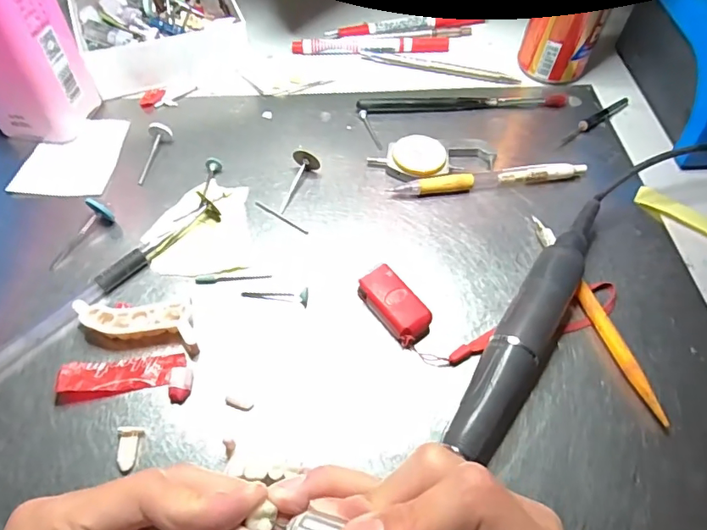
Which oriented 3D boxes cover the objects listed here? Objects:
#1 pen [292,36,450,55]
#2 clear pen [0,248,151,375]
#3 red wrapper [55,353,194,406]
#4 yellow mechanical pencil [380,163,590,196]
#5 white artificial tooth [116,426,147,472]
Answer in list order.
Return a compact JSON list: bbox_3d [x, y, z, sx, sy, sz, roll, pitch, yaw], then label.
[{"bbox_3d":[0.016,-0.192,0.428,0.136,0.008,0.017,-4,57,-6],"label":"pen"},{"bbox_3d":[-0.164,0.030,0.271,0.009,0.012,0.114,39,63,20],"label":"clear pen"},{"bbox_3d":[-0.118,0.060,0.255,0.067,0.009,0.026,-4,57,-6],"label":"red wrapper"},{"bbox_3d":[0.095,-0.060,0.344,0.138,0.011,0.016,-9,58,-9],"label":"yellow mechanical pencil"},{"bbox_3d":[-0.110,0.089,0.240,0.011,0.005,0.020,3,69,-1],"label":"white artificial tooth"}]

